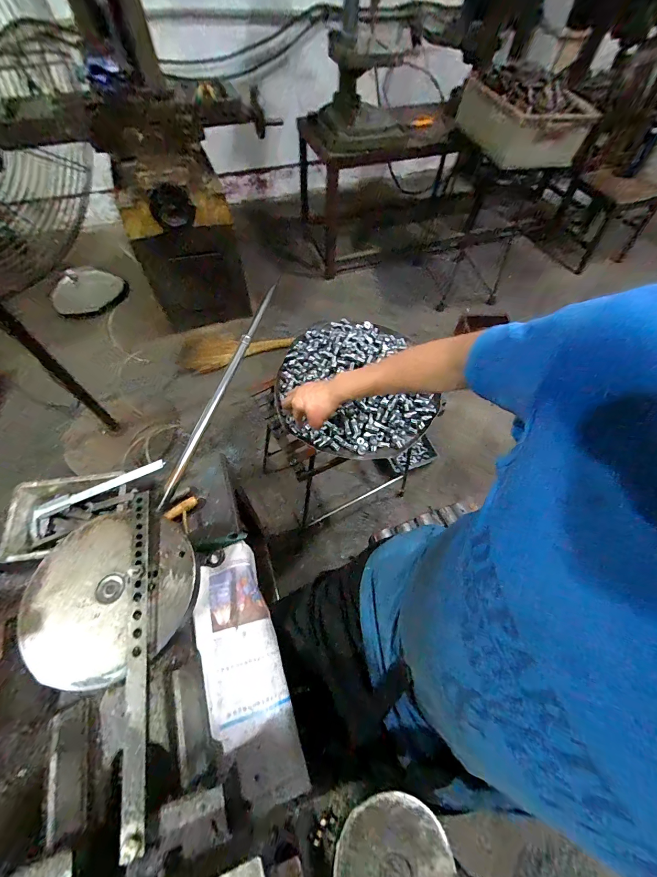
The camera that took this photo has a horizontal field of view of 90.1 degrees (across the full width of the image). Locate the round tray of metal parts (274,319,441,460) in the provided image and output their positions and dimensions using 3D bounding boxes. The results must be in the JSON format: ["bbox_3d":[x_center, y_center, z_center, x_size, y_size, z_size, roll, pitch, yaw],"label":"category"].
[{"bbox_3d":[0.054,-0.135,0.747,0.338,0.084,0.381,-11,61,-7],"label":"round tray of metal parts"}]

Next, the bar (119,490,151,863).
[{"bbox_3d":[-0.207,0.214,0.355,0.021,0.013,0.324,-11,61,-7],"label":"bar"}]

